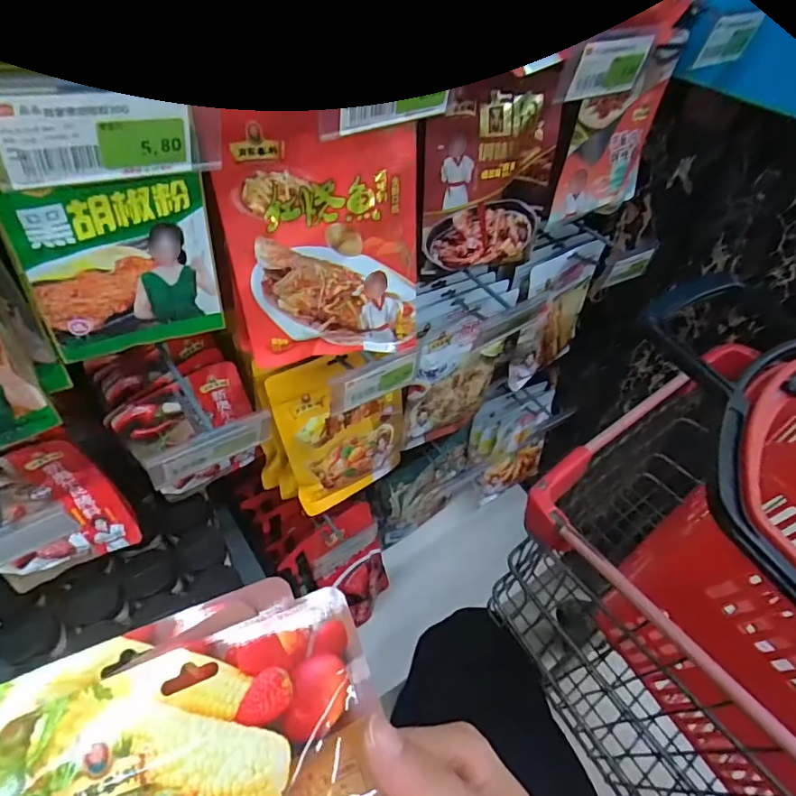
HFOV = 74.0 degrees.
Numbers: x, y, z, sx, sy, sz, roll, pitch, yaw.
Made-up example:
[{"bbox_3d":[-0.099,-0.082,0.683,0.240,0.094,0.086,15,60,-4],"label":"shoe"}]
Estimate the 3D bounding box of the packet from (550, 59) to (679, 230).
[{"bbox_3d":[0.244,-0.282,0.591,0.145,0.150,0.027,-25,55,-25],"label":"packet"}]

